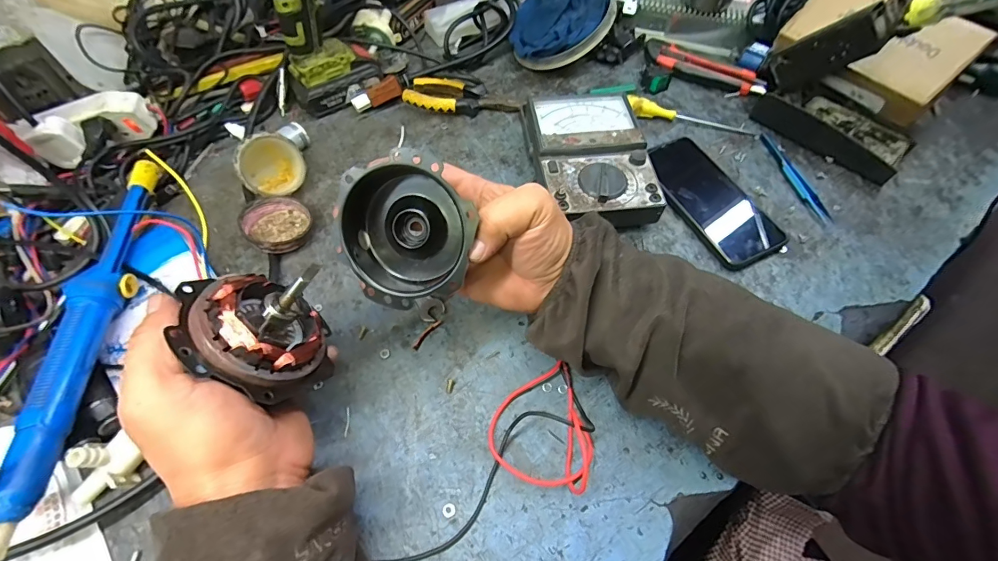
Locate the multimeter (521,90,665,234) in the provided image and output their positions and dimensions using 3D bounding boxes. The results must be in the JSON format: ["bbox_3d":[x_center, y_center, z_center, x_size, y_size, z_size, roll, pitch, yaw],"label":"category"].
[{"bbox_3d":[0.091,-0.125,0.450,0.118,0.049,0.172,-4,59,-3],"label":"multimeter"}]

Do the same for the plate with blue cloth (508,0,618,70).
[{"bbox_3d":[0.081,-0.340,0.547,0.130,0.029,0.128,-1,74,17],"label":"plate with blue cloth"}]

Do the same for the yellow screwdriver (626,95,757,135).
[{"bbox_3d":[0.232,-0.200,0.514,0.153,0.019,0.017,12,60,6],"label":"yellow screwdriver"}]

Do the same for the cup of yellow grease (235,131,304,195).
[{"bbox_3d":[-0.234,-0.116,0.437,0.061,0.059,0.038,-37,26,-21],"label":"cup of yellow grease"}]

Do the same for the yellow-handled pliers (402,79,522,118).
[{"bbox_3d":[-0.044,-0.221,0.521,0.135,0.022,0.045,6,60,3],"label":"yellow-handled pliers"}]

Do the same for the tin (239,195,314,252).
[{"bbox_3d":[-0.214,-0.052,0.418,0.057,0.027,0.063,-26,64,-15],"label":"tin"}]

